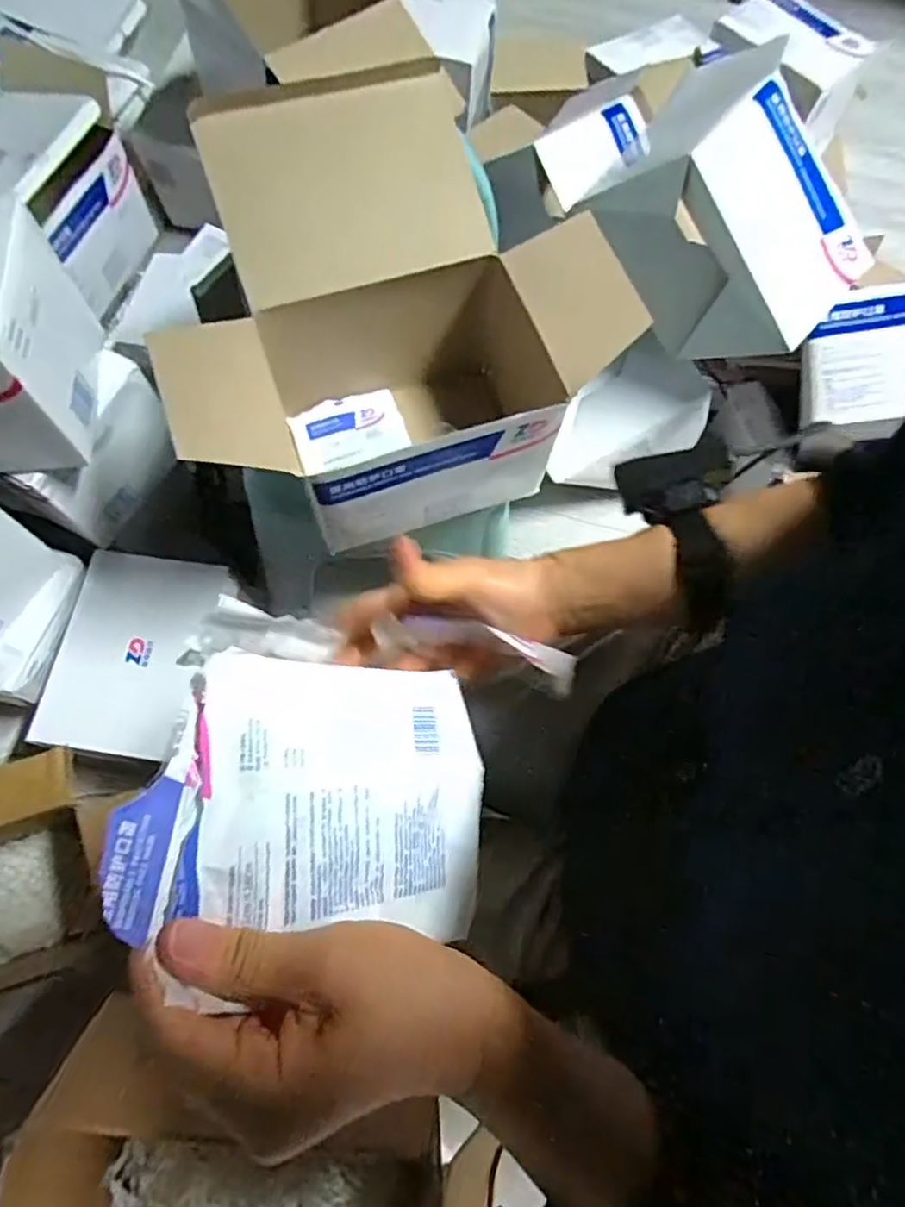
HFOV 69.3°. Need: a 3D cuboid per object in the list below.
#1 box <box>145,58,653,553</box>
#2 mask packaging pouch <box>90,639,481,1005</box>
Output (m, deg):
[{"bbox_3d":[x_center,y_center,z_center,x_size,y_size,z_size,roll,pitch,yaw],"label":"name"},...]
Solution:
[{"bbox_3d":[-0.065,-0.293,0.689,0.422,0.227,0.360,-16,72,-8],"label":"box"},{"bbox_3d":[-0.053,0.080,0.289,0.162,0.012,0.113,20,64,-35],"label":"mask packaging pouch"}]

